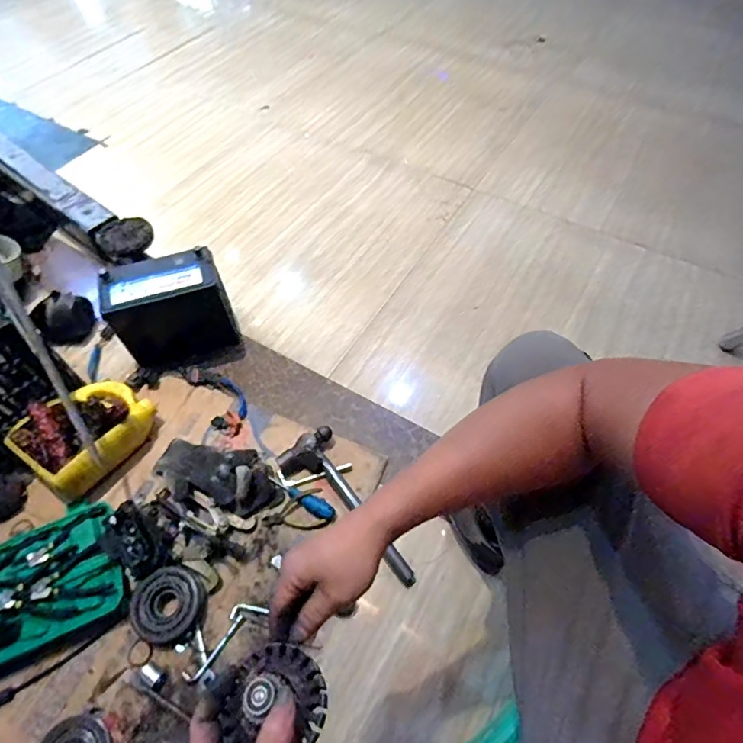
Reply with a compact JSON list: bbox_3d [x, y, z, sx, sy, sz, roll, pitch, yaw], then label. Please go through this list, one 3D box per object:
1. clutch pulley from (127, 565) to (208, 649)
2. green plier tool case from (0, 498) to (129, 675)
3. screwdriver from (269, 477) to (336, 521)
[{"bbox_3d":[-0.336,0.388,0.782,0.116,0.026,0.111,0,57,0],"label":"clutch pulley"},{"bbox_3d":[-0.592,0.370,0.808,0.302,0.037,0.229,-23,60,-14],"label":"green plier tool case"},{"bbox_3d":[-0.134,0.239,0.889,0.144,0.019,0.027,22,60,14],"label":"screwdriver"}]

